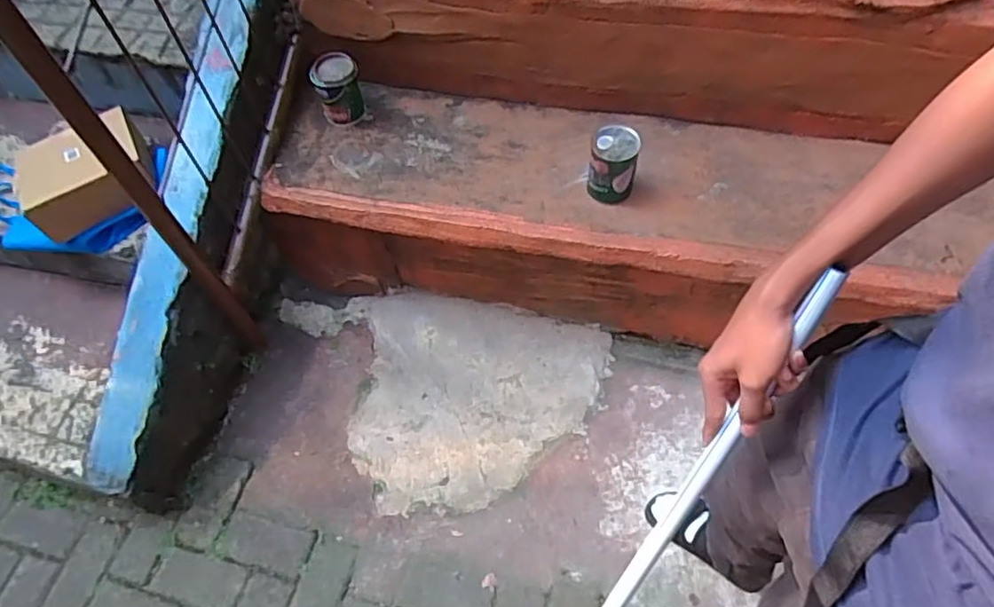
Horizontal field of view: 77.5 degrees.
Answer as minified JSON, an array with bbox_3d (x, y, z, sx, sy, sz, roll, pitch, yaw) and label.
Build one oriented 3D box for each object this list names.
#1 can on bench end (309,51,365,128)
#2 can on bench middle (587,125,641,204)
[{"bbox_3d":[-0.389,-0.525,1.522,0.113,0.140,0.095,-14,57,-5],"label":"can on bench end"},{"bbox_3d":[0.248,-0.293,1.337,0.096,0.153,0.091,-2,56,3],"label":"can on bench middle"}]

